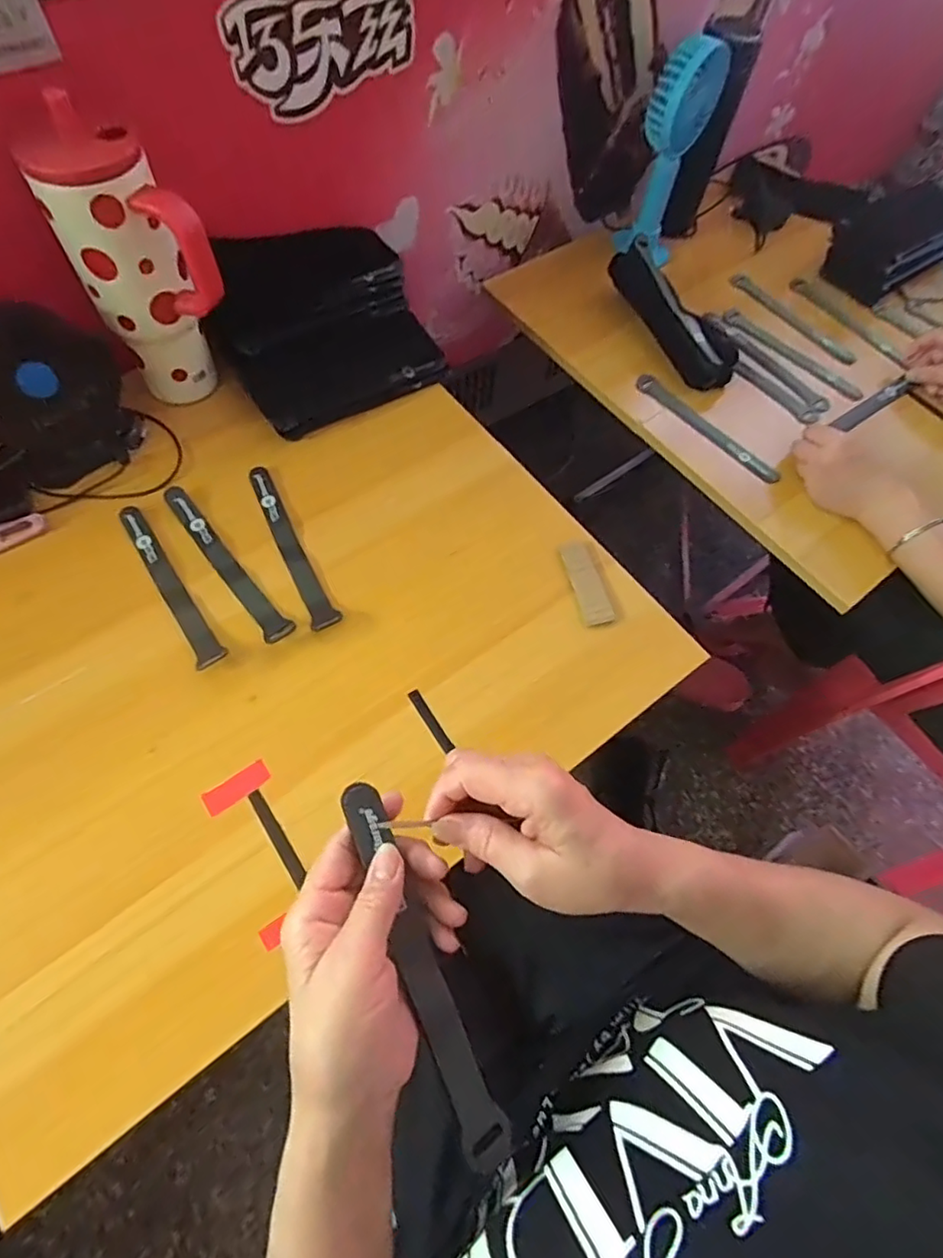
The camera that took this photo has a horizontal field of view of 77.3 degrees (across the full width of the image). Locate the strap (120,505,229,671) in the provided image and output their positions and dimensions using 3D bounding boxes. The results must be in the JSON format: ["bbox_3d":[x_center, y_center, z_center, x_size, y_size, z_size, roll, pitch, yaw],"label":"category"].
[{"bbox_3d":[-0.257,-0.041,0.501,0.023,0.013,0.184,-31,70,-17],"label":"strap"}]

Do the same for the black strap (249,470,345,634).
[{"bbox_3d":[-0.163,-0.077,0.530,0.024,0.009,0.186,-25,68,-15],"label":"black strap"}]

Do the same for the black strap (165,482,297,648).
[{"bbox_3d":[-0.216,-0.061,0.518,0.023,0.005,0.189,-35,71,-18],"label":"black strap"}]

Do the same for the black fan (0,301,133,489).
[{"bbox_3d":[-0.369,-0.201,0.512,0.119,0.120,0.072,-24,68,-14],"label":"black fan"}]

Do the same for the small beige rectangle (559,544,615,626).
[{"bbox_3d":[0.106,-0.042,0.538,0.028,0.004,0.081,-12,65,-9],"label":"small beige rectangle"}]

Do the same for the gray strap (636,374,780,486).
[{"bbox_3d":[0.269,-0.232,0.679,0.020,0.013,0.198,-39,72,-20],"label":"gray strap"}]

